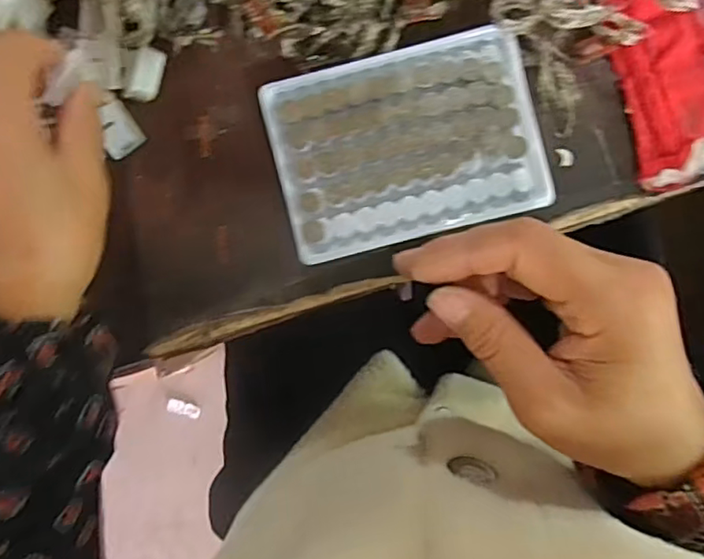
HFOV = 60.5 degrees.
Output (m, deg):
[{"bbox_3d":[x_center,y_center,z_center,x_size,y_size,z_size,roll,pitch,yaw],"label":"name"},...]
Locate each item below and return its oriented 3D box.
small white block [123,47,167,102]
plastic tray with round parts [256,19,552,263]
[{"bbox_3d":[-0.108,-0.107,0.315,0.015,0.007,0.027,18,87,-31],"label":"small white block"},{"bbox_3d":[0.026,-0.069,0.310,0.128,0.017,0.095,-14,91,3],"label":"plastic tray with round parts"}]

